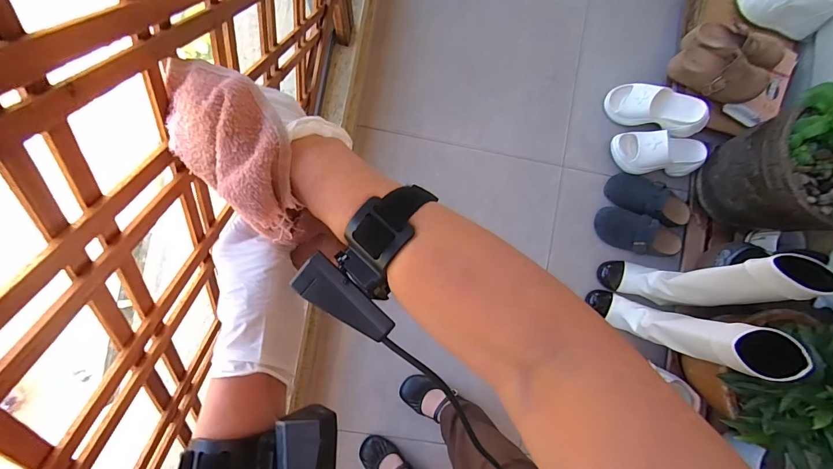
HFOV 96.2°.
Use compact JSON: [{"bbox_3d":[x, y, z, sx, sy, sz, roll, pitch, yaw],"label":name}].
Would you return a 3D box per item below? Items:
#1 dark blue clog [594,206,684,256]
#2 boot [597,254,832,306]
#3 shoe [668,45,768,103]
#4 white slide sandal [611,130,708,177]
[{"bbox_3d":[0.607,0.007,1.009,0.234,0.076,0.093,26,86,-4],"label":"dark blue clog"},{"bbox_3d":[0.644,0.109,0.847,0.233,0.388,0.124,5,87,-5],"label":"boot"},{"bbox_3d":[0.770,-0.413,0.959,0.215,0.071,0.085,29,85,19],"label":"shoe"},{"bbox_3d":[0.652,-0.216,1.002,0.222,0.090,0.100,4,88,-5],"label":"white slide sandal"}]

